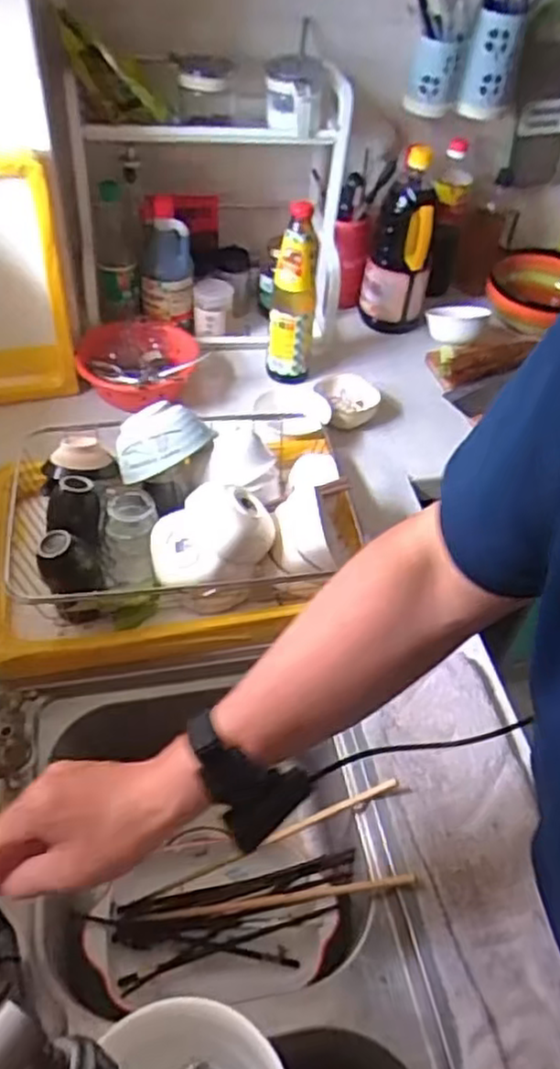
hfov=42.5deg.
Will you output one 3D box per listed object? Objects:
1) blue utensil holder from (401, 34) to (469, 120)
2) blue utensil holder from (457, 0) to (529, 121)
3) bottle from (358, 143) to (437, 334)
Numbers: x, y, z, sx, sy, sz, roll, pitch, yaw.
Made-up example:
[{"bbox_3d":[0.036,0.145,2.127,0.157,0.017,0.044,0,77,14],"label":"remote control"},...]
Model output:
[{"bbox_3d":[0.242,-0.711,1.116,0.079,0.100,0.077,13,47,7],"label":"blue utensil holder"},{"bbox_3d":[0.333,-0.735,1.122,0.074,0.152,0.063,17,48,10],"label":"blue utensil holder"},{"bbox_3d":[0.213,-0.506,1.228,0.110,0.302,0.110,13,47,7],"label":"bottle"}]

